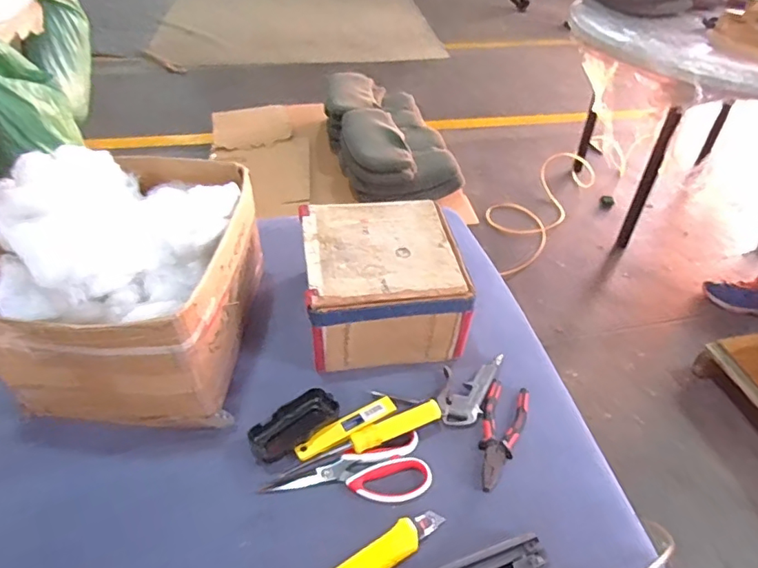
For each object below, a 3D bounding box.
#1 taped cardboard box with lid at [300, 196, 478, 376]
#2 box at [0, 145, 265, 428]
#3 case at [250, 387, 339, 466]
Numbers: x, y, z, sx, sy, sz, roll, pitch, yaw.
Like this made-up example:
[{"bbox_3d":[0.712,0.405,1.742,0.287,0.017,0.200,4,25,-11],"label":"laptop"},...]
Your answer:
[{"bbox_3d":[0.003,-0.007,0.749,0.206,0.122,0.215,-5,43,-7],"label":"taped cardboard box with lid"},{"bbox_3d":[-0.302,-0.013,0.659,0.251,0.241,0.314,2,42,0],"label":"box"},{"bbox_3d":[-0.103,0.170,0.635,0.111,0.020,0.049,-29,51,-30],"label":"case"}]

